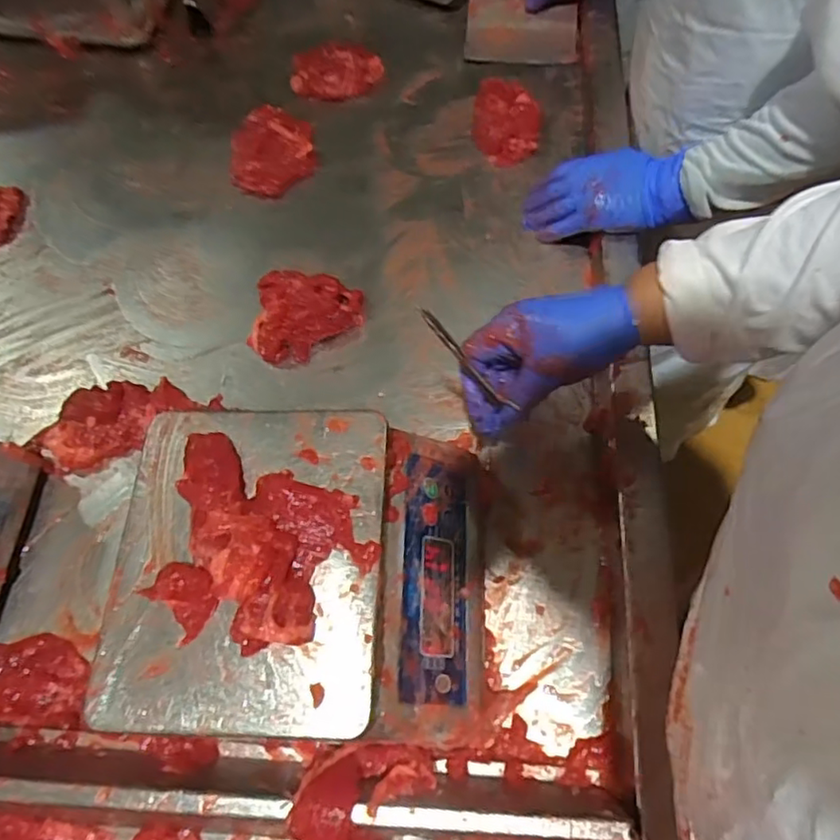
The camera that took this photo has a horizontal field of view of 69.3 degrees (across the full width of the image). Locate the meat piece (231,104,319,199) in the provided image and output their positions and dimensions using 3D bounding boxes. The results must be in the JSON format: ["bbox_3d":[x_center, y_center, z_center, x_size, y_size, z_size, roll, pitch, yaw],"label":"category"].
[{"bbox_3d":[-0.177,-0.327,0.731,0.098,0.028,0.133,-10,64,-2],"label":"meat piece"}]

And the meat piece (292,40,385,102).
[{"bbox_3d":[-0.105,-0.438,0.759,0.113,0.034,0.049,-7,63,0],"label":"meat piece"}]

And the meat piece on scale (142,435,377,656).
[{"bbox_3d":[-0.115,0.082,0.404,0.150,0.034,0.118,20,67,13],"label":"meat piece on scale"}]

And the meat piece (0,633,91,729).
[{"bbox_3d":[-0.321,0.213,0.502,0.101,0.017,0.066,4,64,5],"label":"meat piece"}]

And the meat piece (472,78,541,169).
[{"bbox_3d":[0.099,-0.346,0.703,0.075,0.037,0.101,3,64,5],"label":"meat piece"}]

